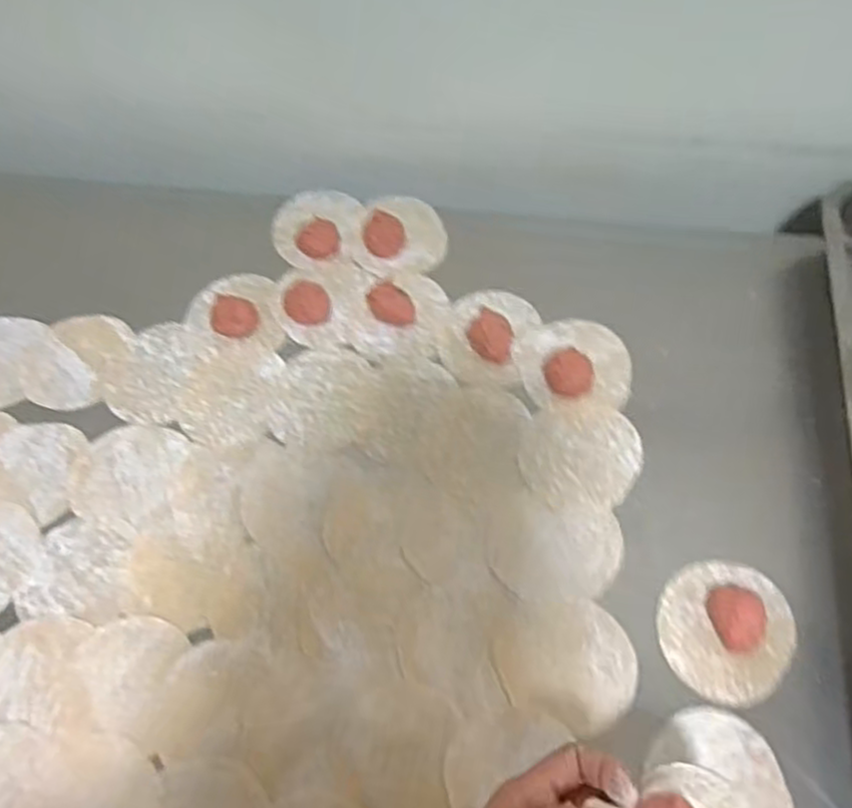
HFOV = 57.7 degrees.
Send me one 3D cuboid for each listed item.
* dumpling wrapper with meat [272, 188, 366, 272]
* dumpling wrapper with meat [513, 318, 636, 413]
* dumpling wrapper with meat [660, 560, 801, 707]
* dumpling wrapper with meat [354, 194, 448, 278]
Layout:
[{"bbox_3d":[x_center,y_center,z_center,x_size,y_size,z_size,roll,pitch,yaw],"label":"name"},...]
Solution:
[{"bbox_3d":[-0.090,-0.152,0.648,0.075,0.024,0.092,8,62,5],"label":"dumpling wrapper with meat"},{"bbox_3d":[0.111,-0.031,0.574,0.080,0.016,0.074,0,62,0],"label":"dumpling wrapper with meat"},{"bbox_3d":[0.188,0.139,0.482,0.080,0.017,0.088,0,62,0],"label":"dumpling wrapper with meat"},{"bbox_3d":[-0.020,-0.144,0.636,0.072,0.015,0.090,2,62,2],"label":"dumpling wrapper with meat"}]

